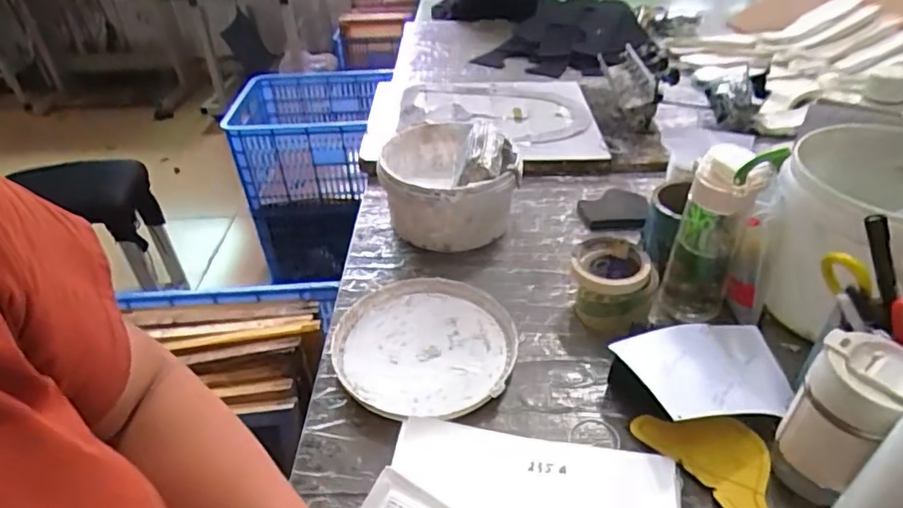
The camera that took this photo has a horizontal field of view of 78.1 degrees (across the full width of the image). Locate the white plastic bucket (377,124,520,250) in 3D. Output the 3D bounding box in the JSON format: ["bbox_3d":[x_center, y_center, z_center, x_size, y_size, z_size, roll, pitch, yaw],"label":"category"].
[{"bbox_3d":[-0.006,-0.114,0.865,0.195,0.130,0.231,-7,39,-5],"label":"white plastic bucket"}]

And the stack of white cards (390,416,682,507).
[{"bbox_3d":[0.076,0.213,0.521,0.257,0.028,0.092,7,39,12],"label":"stack of white cards"}]

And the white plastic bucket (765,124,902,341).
[{"bbox_3d":[0.472,-0.015,0.638,0.207,0.185,0.225,30,48,34],"label":"white plastic bucket"}]

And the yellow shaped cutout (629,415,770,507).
[{"bbox_3d":[0.262,0.197,0.546,0.087,0.007,0.145,-30,45,-21],"label":"yellow shaped cutout"}]

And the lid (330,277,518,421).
[{"bbox_3d":[-0.032,0.109,0.674,0.210,0.020,0.208,-2,38,1],"label":"lid"}]

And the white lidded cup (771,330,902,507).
[{"bbox_3d":[0.348,0.144,0.488,0.072,0.149,0.070,-2,38,1],"label":"white lidded cup"}]

